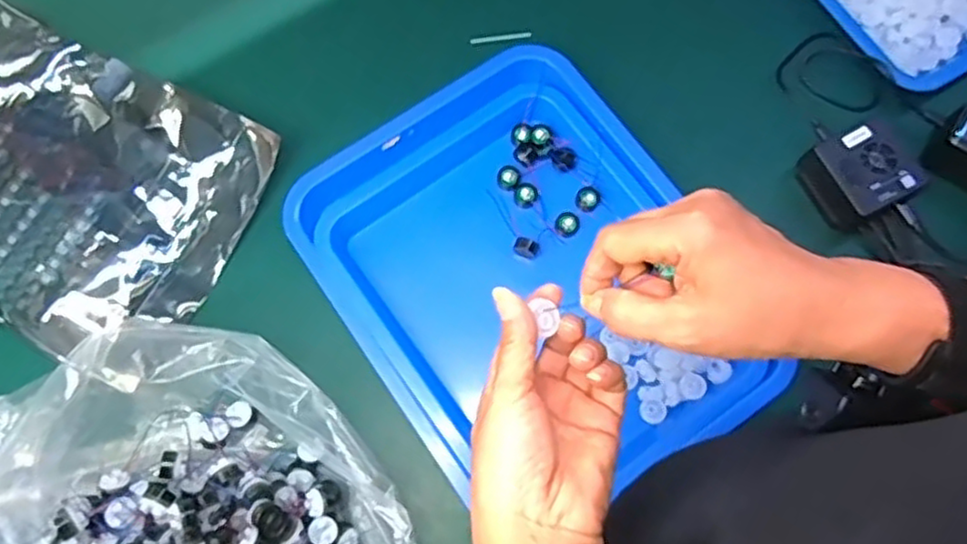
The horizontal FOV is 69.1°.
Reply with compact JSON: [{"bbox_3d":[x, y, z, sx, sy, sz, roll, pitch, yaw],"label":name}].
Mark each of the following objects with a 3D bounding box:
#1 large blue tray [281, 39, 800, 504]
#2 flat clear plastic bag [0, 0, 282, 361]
[{"bbox_3d":[0.038,0.003,0.602,0.298,0.041,0.380,-35,78,-9],"label":"large blue tray"},{"bbox_3d":[-0.383,-0.085,0.618,0.334,0.051,0.245,26,76,7],"label":"flat clear plastic bag"}]

